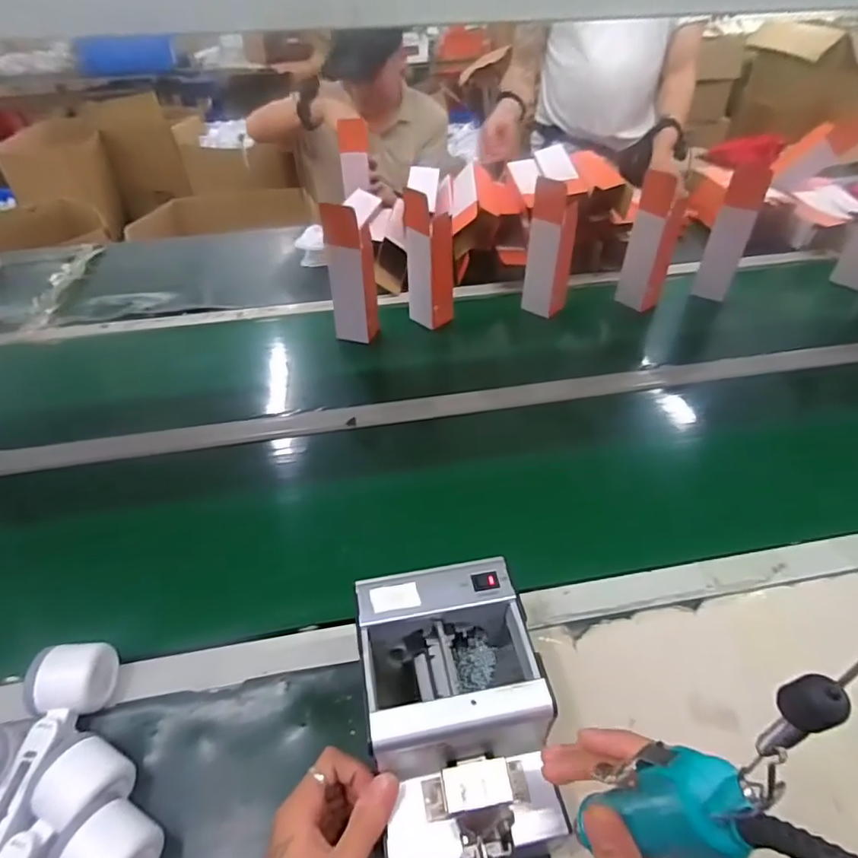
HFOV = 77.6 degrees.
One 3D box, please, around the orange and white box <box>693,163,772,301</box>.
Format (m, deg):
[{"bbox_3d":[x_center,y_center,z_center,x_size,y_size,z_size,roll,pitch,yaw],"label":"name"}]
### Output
[{"bbox_3d":[0.535,-0.337,0.950,0.067,0.241,0.051,19,46,21],"label":"orange and white box"}]

